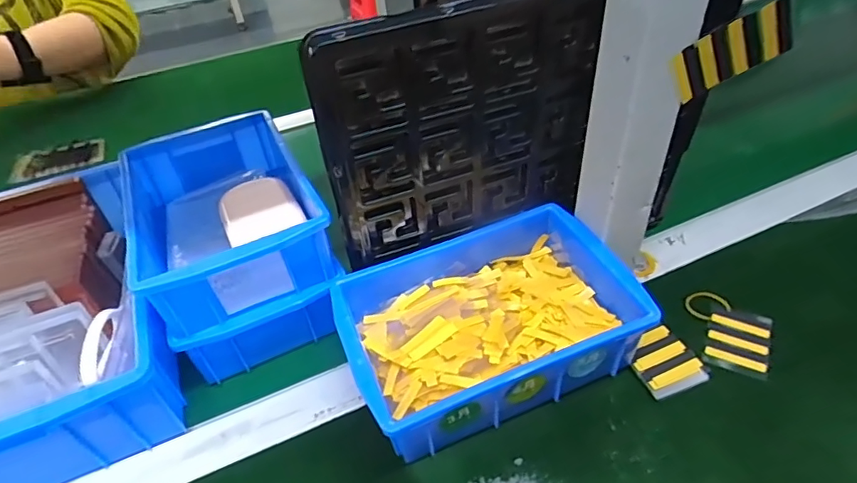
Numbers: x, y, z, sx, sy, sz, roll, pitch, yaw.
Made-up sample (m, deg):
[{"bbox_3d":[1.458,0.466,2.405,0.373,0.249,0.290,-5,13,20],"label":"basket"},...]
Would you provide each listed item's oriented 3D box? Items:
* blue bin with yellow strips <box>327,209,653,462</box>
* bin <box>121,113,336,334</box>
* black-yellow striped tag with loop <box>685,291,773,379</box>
[{"bbox_3d":[0.040,0.060,0.381,0.199,0.069,0.143,-18,43,-14],"label":"blue bin with yellow strips"},{"bbox_3d":[-0.164,-0.026,0.416,0.126,0.057,0.196,-22,44,-17],"label":"bin"},{"bbox_3d":[0.229,0.068,0.394,0.058,0.009,0.066,15,46,22],"label":"black-yellow striped tag with loop"}]

